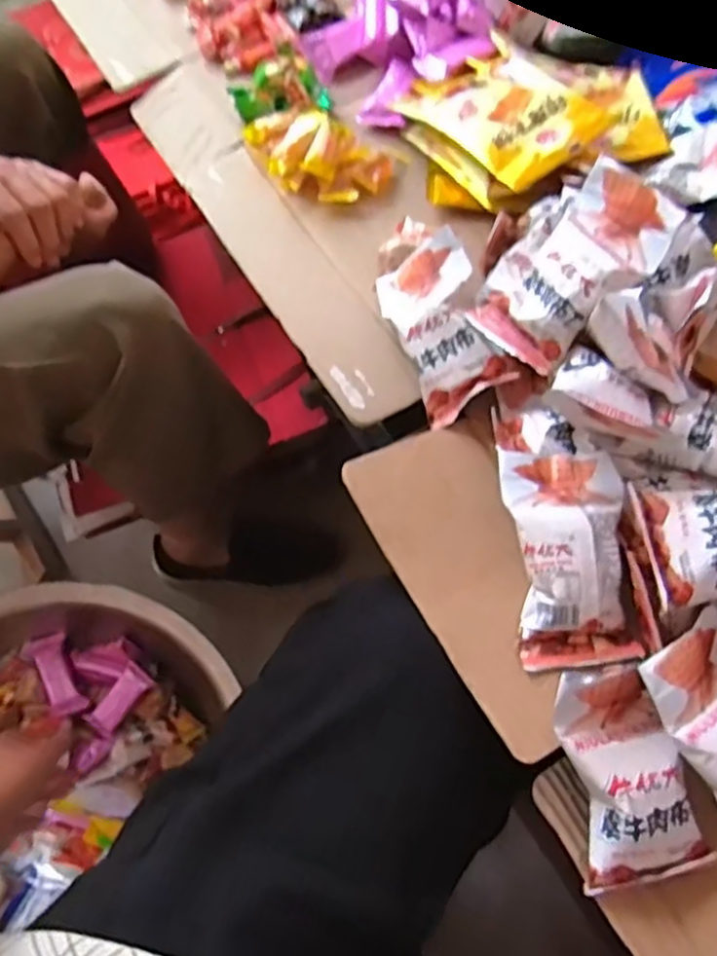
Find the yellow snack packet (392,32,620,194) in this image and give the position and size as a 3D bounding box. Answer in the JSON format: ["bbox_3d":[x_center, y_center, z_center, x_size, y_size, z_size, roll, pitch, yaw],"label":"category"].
[{"bbox_3d":[0.124,-0.314,0.601,0.109,0.057,0.182,-26,66,-16],"label":"yellow snack packet"}]

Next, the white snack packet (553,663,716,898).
[{"bbox_3d":[0.154,0.166,0.398,0.071,0.056,0.112,-10,63,-8],"label":"white snack packet"}]

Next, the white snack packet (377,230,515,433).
[{"bbox_3d":[0.063,-0.116,0.535,0.082,0.036,0.141,-32,57,19],"label":"white snack packet"}]

